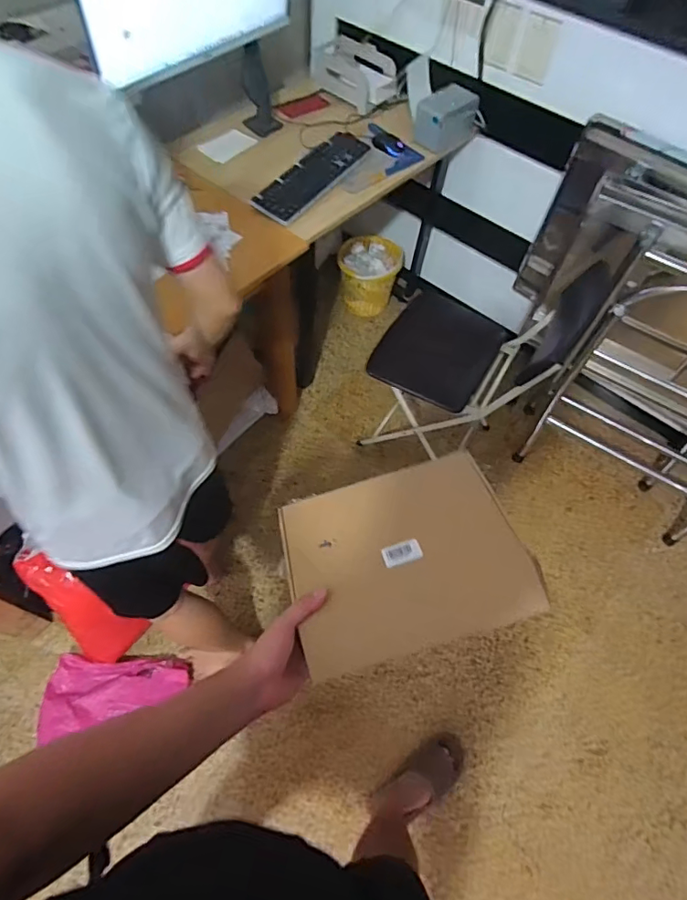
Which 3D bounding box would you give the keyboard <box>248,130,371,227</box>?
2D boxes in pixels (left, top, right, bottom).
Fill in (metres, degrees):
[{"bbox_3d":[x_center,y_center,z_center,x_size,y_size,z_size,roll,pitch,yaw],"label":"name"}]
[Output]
[{"bbox_3d":[-0.075,-0.754,1.368,0.141,0.026,0.429,29,63,12],"label":"keyboard"}]

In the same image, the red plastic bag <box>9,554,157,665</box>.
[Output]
[{"bbox_3d":[-0.679,0.410,1.310,0.153,0.376,0.041,-39,31,-18],"label":"red plastic bag"}]

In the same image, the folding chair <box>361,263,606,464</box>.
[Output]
[{"bbox_3d":[0.345,-0.242,1.499,0.478,0.727,0.393,25,62,10],"label":"folding chair"}]

